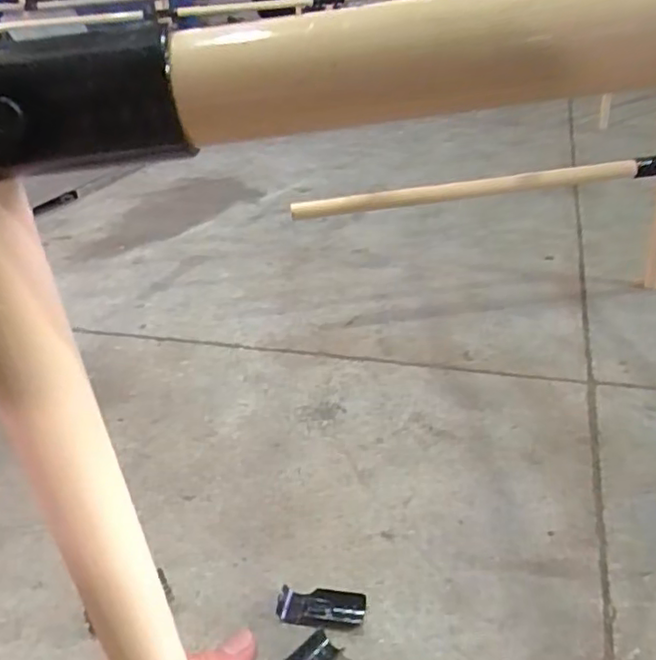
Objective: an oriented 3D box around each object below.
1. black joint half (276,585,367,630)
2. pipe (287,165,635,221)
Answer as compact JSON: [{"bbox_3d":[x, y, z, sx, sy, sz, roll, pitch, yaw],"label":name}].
[{"bbox_3d":[-0.006,0.260,0.577,0.081,0.016,0.033,1,30,8],"label":"black joint half"},{"bbox_3d":[0.234,-0.229,0.997,0.572,0.029,0.033,-10,29,-7],"label":"pipe"}]

